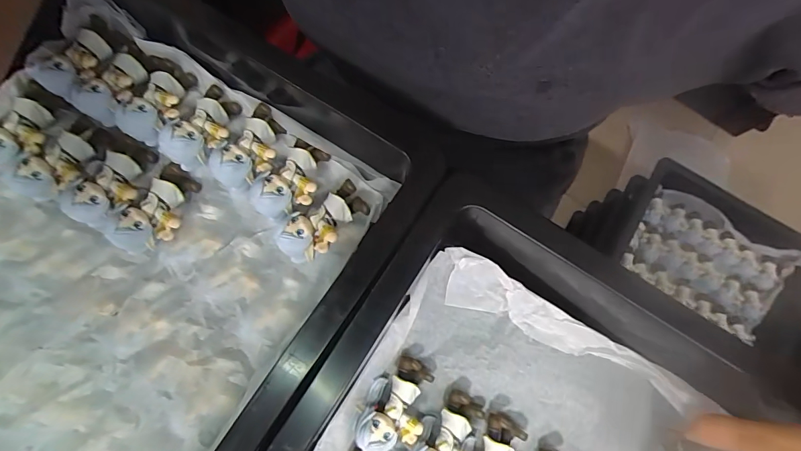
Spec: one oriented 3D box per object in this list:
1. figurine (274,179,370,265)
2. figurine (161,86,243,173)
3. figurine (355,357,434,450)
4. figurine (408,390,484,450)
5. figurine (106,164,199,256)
[{"bbox_3d":[-0.051,-0.002,0.268,0.032,0.022,0.062,43,78,9],"label":"figurine"},{"bbox_3d":[-0.139,-0.067,0.287,0.034,0.027,0.063,29,54,-10],"label":"figurine"},{"bbox_3d":[-0.003,0.120,0.270,0.040,0.024,0.060,35,77,7],"label":"figurine"},{"bbox_3d":[0.029,0.139,0.262,0.039,0.030,0.060,20,76,3],"label":"figurine"},{"bbox_3d":[-0.161,-0.010,0.272,0.029,0.026,0.063,23,62,4],"label":"figurine"}]

